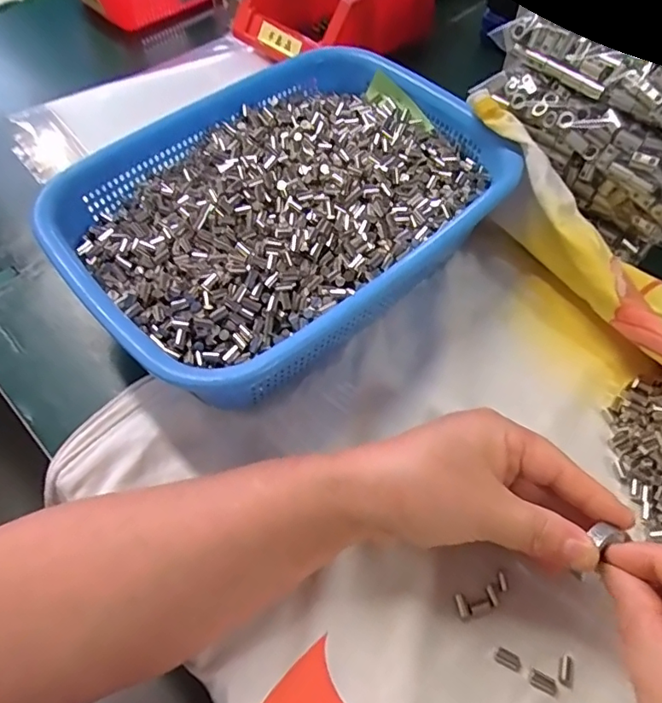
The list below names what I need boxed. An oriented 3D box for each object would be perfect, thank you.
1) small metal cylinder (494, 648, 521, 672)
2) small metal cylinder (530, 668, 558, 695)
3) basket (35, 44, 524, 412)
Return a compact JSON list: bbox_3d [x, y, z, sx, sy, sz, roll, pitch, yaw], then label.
[{"bbox_3d":[0.086,0.149,0.254,0.012,0.004,0.007,23,62,17],"label":"small metal cylinder"},{"bbox_3d":[0.101,0.157,0.249,0.013,0.004,0.007,19,61,15],"label":"small metal cylinder"},{"bbox_3d":[-0.029,-0.093,0.359,0.274,0.075,0.211,-41,65,-20],"label":"basket"}]

